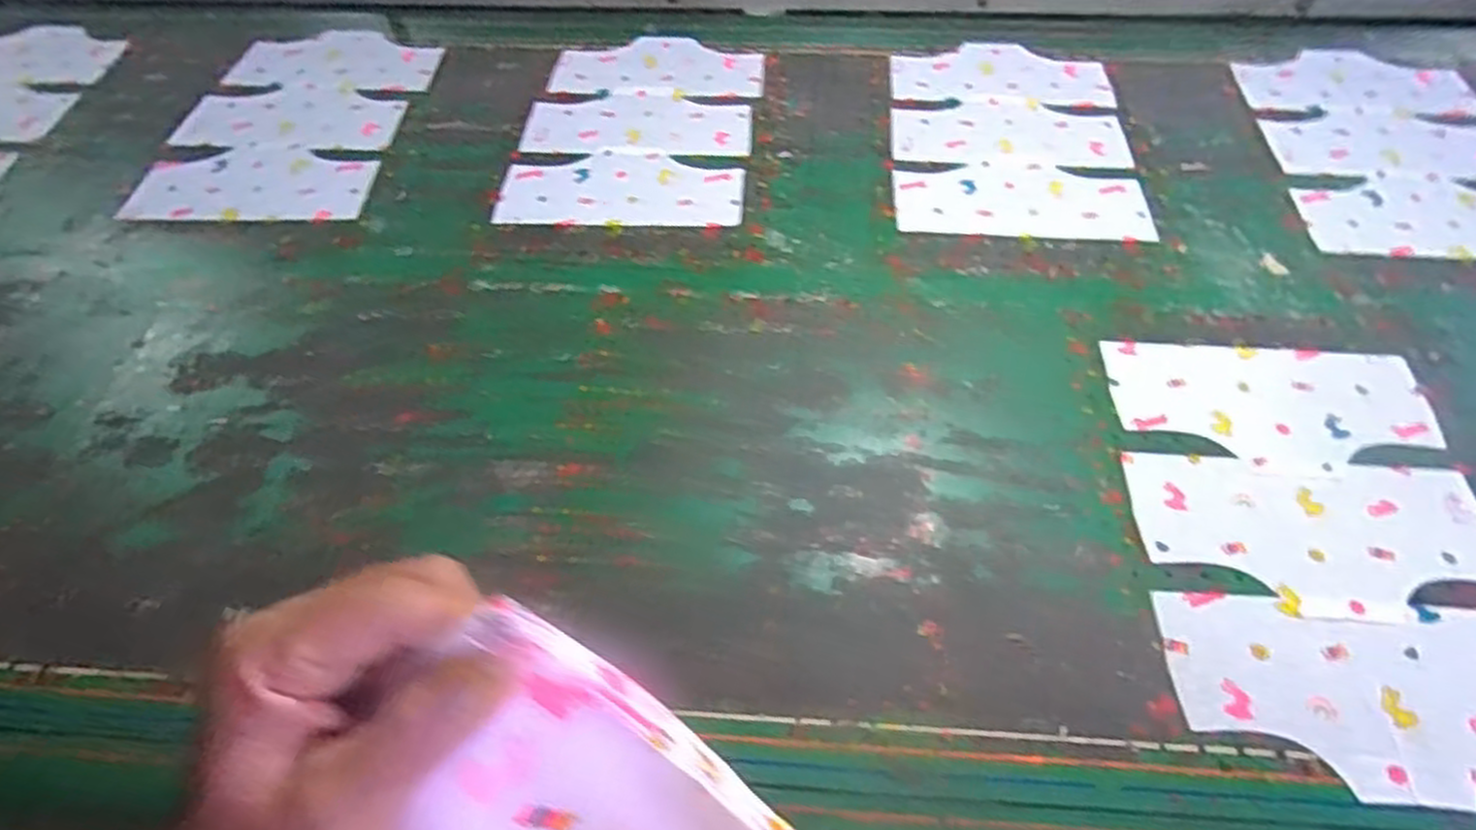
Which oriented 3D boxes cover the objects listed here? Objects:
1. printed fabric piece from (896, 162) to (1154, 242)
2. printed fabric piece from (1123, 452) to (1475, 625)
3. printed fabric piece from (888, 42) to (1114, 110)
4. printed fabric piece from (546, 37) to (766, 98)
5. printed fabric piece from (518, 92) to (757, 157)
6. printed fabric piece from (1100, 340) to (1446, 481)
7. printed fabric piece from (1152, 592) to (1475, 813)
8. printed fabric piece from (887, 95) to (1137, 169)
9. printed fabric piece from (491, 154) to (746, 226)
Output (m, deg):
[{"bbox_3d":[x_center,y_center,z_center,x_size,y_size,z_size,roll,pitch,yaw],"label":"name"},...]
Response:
[{"bbox_3d":[0.352,-0.272,0.962,0.302,0.007,0.138,4,54,5],"label":"printed fabric piece"},{"bbox_3d":[0.524,0.107,0.688,0.311,0.006,0.156,2,54,3],"label":"printed fabric piece"},{"bbox_3d":[0.383,-0.504,1.125,0.306,0.005,0.153,3,54,4],"label":"printed fabric piece"},{"bbox_3d":[-0.120,-0.536,1.173,0.315,0.009,0.162,1,54,2],"label":"printed fabric piece"},{"bbox_3d":[-0.141,-0.412,1.081,0.311,0.009,0.148,0,50,-1],"label":"printed fabric piece"},{"bbox_3d":[0.538,-0.008,0.770,0.308,0.006,0.153,4,56,3],"label":"printed fabric piece"},{"bbox_3d":[0.507,0.223,0.605,0.309,0.005,0.152,3,55,3],"label":"printed fabric piece"},{"bbox_3d":[0.366,-0.390,1.044,0.301,0.004,0.151,3,54,4],"label":"printed fabric piece"},{"bbox_3d":[-0.150,-0.296,0.996,0.312,0.009,0.135,2,54,3],"label":"printed fabric piece"}]

